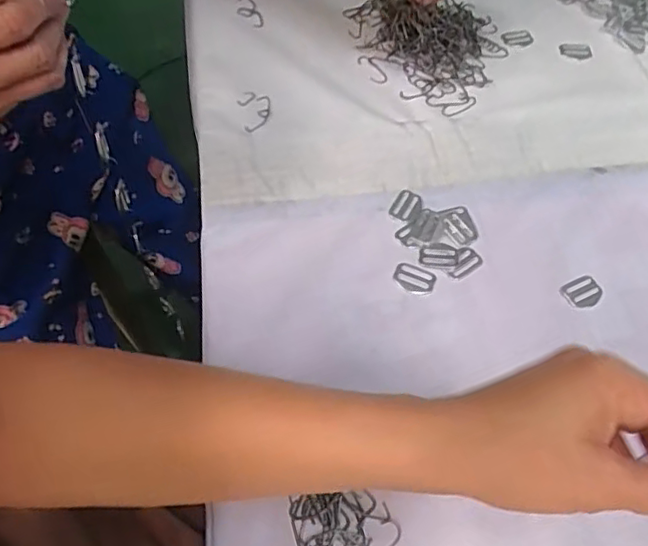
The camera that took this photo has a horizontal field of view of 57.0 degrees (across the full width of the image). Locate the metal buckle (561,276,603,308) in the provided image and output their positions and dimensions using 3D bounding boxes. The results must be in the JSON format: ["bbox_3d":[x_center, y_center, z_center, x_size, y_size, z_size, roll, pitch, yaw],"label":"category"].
[{"bbox_3d":[0.207,0.016,0.477,0.033,0.006,0.024,-21,61,-13],"label":"metal buckle"}]

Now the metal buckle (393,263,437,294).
[{"bbox_3d":[0.072,0.005,0.476,0.032,0.004,0.021,20,61,11],"label":"metal buckle"}]

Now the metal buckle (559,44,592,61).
[{"bbox_3d":[0.267,-0.235,0.633,0.033,0.004,0.021,3,59,1],"label":"metal buckle"}]

